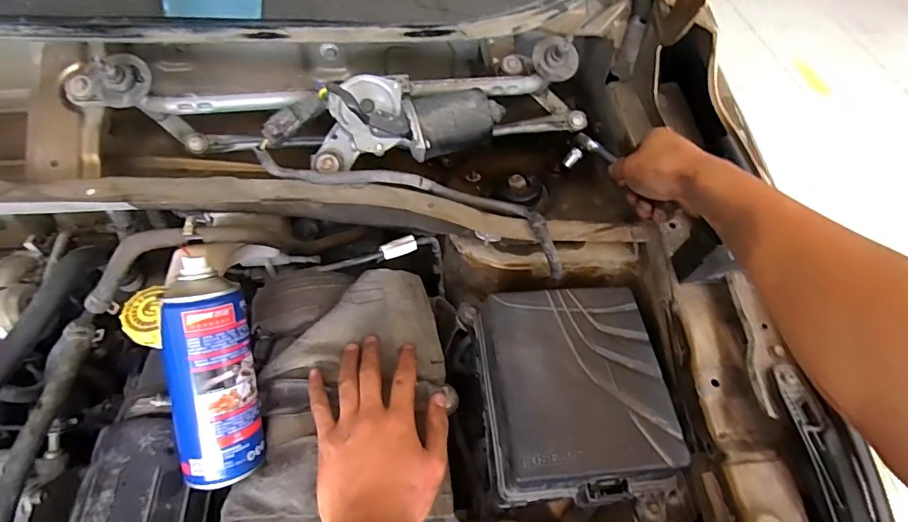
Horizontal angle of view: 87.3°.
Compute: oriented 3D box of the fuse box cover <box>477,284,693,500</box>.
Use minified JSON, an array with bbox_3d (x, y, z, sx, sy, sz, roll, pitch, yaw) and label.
[{"bbox_3d":[0.113,0.122,0.465,0.164,0.060,0.186,-2,54,-6],"label":"fuse box cover"}]

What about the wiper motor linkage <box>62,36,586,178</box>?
[{"bbox_3d":[-0.111,-0.155,0.509,0.540,0.095,0.135,-7,55,-9],"label":"wiper motor linkage"}]

